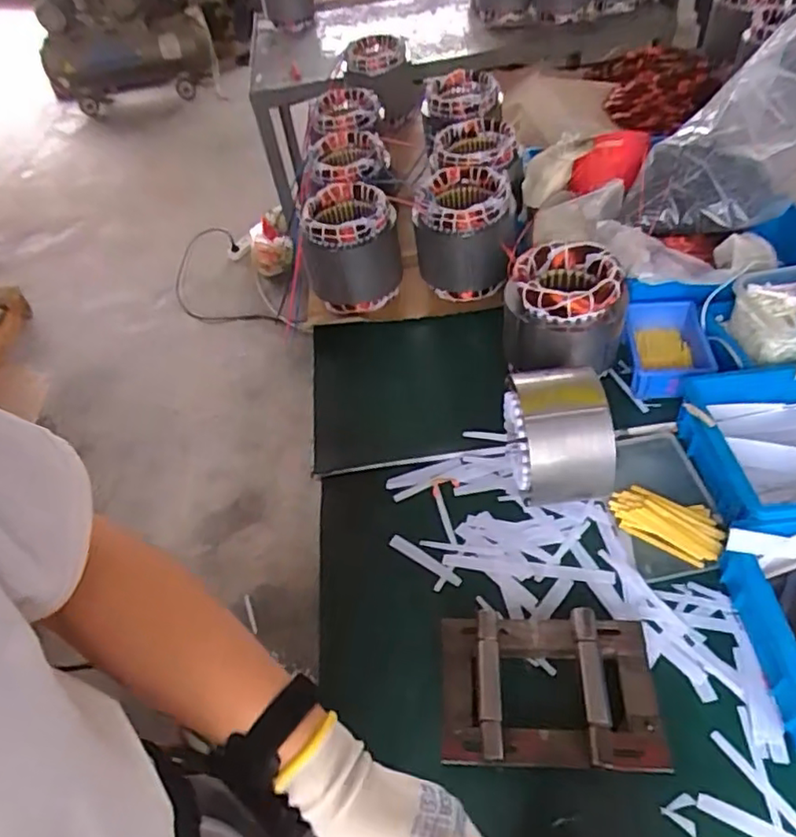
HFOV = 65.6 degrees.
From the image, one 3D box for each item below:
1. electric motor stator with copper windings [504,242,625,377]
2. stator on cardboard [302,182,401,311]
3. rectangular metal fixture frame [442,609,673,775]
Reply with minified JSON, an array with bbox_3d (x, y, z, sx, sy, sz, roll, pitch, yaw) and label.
[{"bbox_3d":[0.218,-0.147,0.815,0.146,0.123,0.127,8,51,16],"label":"electric motor stator with copper windings"},{"bbox_3d":[-0.073,-0.283,1.010,0.140,0.160,0.158,-11,48,-1],"label":"stator on cardboard"},{"bbox_3d":[0.140,0.255,0.585,0.196,0.049,0.134,-1,49,8],"label":"rectangular metal fixture frame"}]

